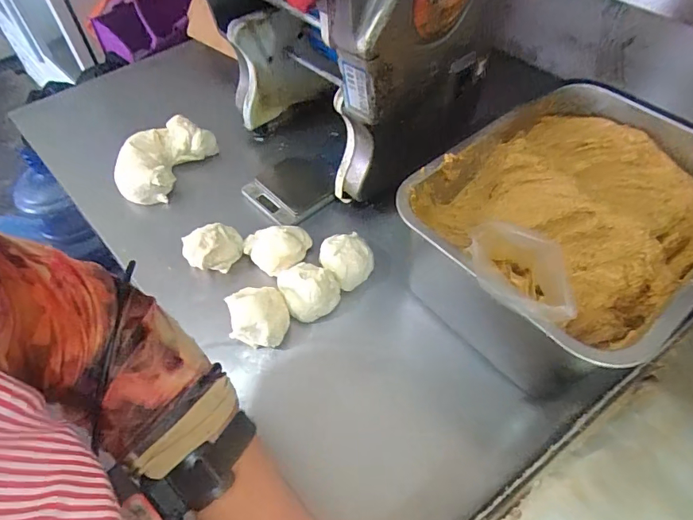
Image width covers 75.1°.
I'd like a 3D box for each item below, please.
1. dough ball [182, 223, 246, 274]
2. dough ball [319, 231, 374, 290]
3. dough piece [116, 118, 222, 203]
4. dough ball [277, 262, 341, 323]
[{"bbox_3d":[-0.172,-0.016,0.581,0.075,0.046,0.059,-17,54,-12],"label":"dough ball"},{"bbox_3d":[0.000,-0.001,0.568,0.064,0.040,0.061,0,53,0],"label":"dough ball"},{"bbox_3d":[-0.287,-0.155,0.685,0.116,0.044,0.155,18,55,14],"label":"dough piece"},{"bbox_3d":[-0.043,0.033,0.541,0.066,0.046,0.063,0,53,0],"label":"dough ball"}]

